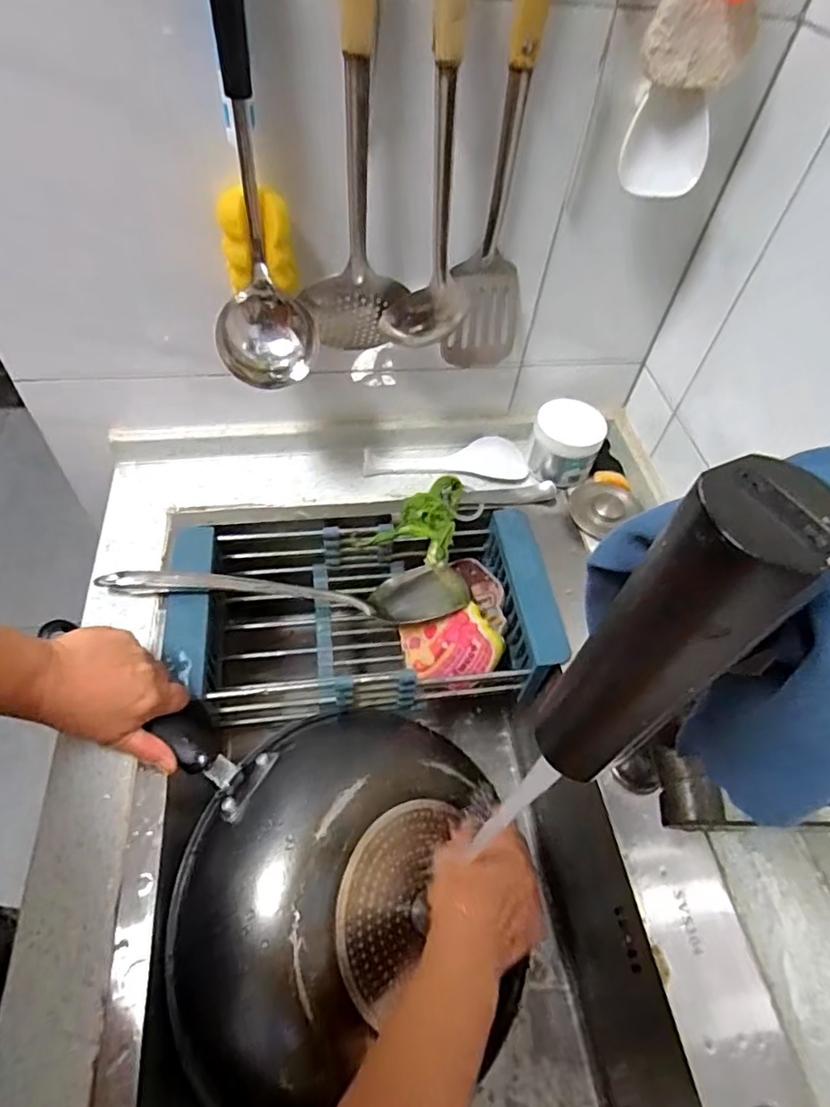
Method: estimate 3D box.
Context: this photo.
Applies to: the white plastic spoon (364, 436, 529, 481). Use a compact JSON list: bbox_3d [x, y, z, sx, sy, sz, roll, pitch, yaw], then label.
[{"bbox_3d":[0.037,-0.116,0.705,0.193,0.018,0.059,1,53,-5],"label":"white plastic spoon"}]

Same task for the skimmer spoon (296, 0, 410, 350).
[{"bbox_3d":[-0.043,-0.313,0.449,0.082,0.344,0.066,9,52,1],"label":"skimmer spoon"}]

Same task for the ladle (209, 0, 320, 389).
[{"bbox_3d":[-0.121,-0.275,0.417,0.082,0.313,0.081,-7,54,-11],"label":"ladle"}]

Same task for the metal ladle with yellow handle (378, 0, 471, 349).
[{"bbox_3d":[0.021,-0.308,0.440,0.070,0.325,0.060,9,52,1],"label":"metal ladle with yellow handle"}]

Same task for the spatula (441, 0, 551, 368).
[{"bbox_3d":[0.076,-0.303,0.470,0.089,0.374,0.054,-11,56,-14],"label":"spatula"}]

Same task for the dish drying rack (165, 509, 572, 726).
[{"bbox_3d":[-0.079,0.066,0.624,0.344,0.085,0.201,-4,53,-9],"label":"dish drying rack"}]

